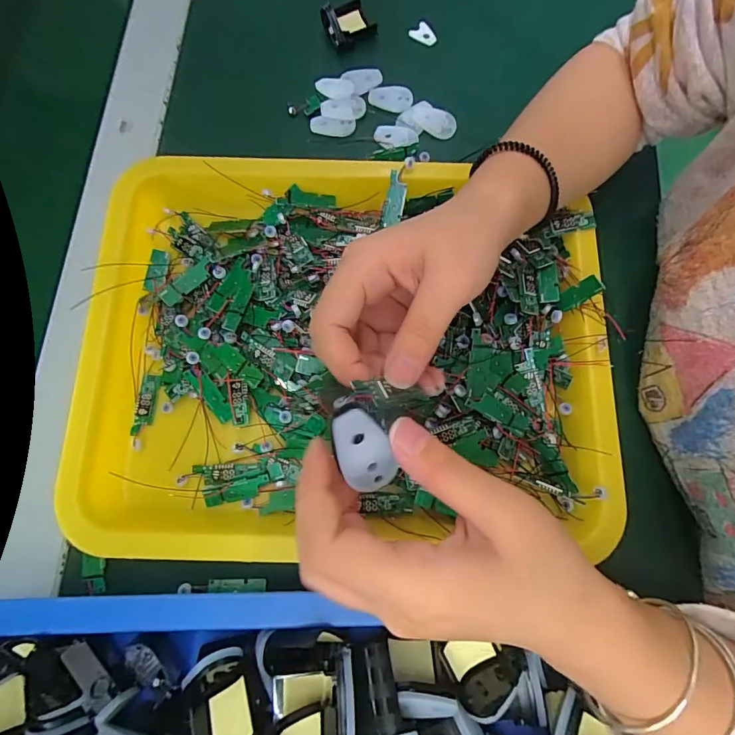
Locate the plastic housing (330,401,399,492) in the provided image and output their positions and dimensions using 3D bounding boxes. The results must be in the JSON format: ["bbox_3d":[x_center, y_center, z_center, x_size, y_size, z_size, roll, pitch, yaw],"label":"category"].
[{"bbox_3d":[-0.003,0.030,0.161,0.019,0.013,0.035,-26,109,-13],"label":"plastic housing"}]

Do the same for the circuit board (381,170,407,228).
[{"bbox_3d":[0.019,-0.118,0.291,0.013,0.005,0.036,12,105,3],"label":"circuit board"}]

